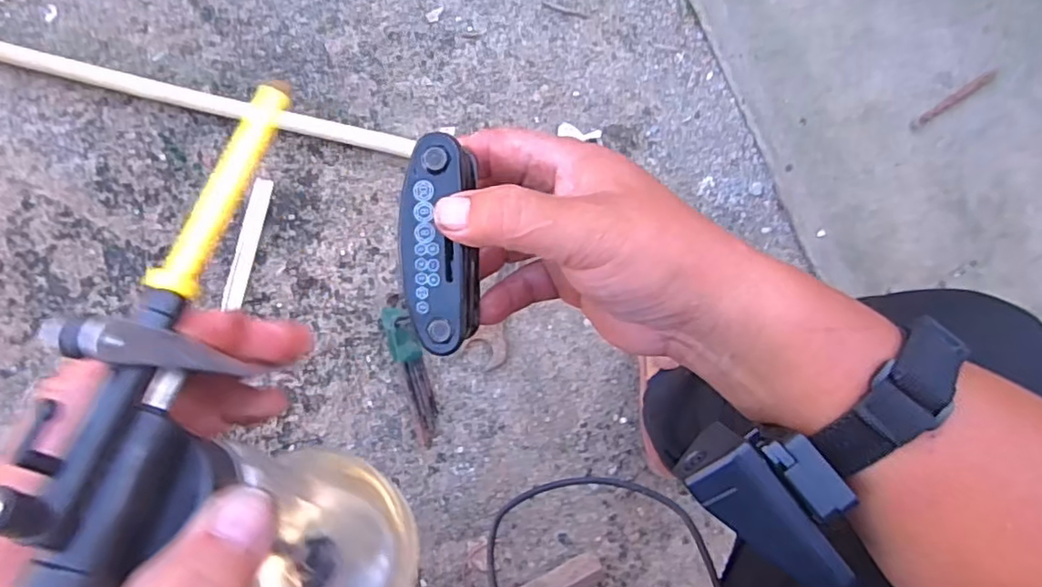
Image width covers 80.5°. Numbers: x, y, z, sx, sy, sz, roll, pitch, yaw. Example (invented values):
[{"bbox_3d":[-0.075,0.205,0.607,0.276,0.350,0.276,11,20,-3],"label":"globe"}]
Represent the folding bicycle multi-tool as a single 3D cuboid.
[{"bbox_3d":[-0.035,-0.021,0.260,0.030,0.035,0.085,-5,100,-7],"label":"folding bicycle multi-tool"}]

